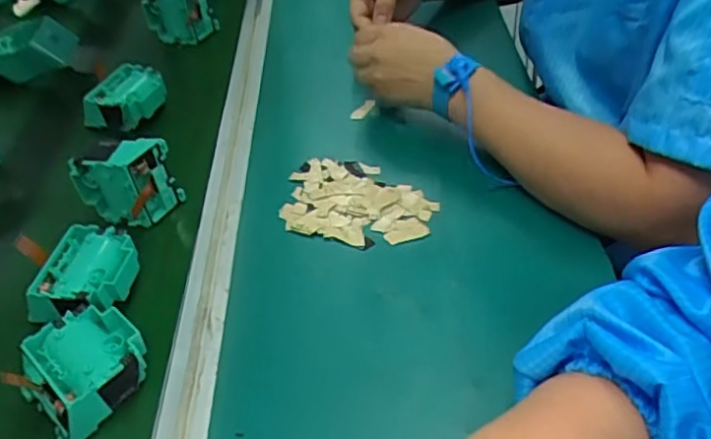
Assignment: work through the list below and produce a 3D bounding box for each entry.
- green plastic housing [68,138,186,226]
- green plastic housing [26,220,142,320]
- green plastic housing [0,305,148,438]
[{"bbox_3d":[-0.202,-0.032,0.542,0.077,0.078,0.036,5,46,13],"label":"green plastic housing"},{"bbox_3d":[-0.211,0.048,0.489,0.067,0.040,0.078,9,47,16],"label":"green plastic housing"},{"bbox_3d":[-0.189,0.104,0.429,0.072,0.041,0.079,29,56,31],"label":"green plastic housing"}]

